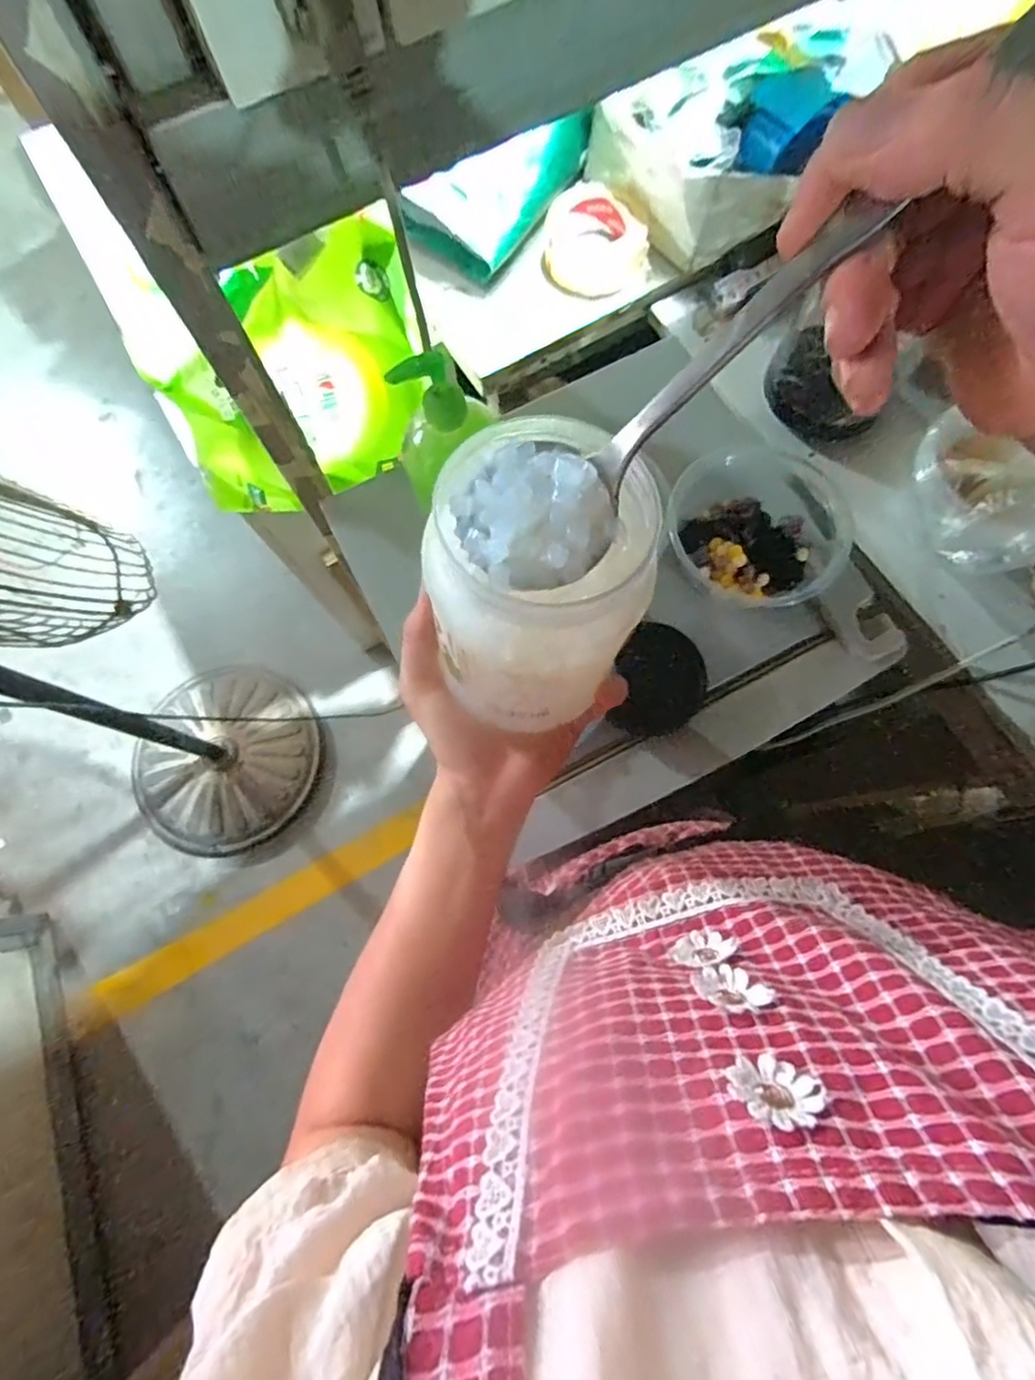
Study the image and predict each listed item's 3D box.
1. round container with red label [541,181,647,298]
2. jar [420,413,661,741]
[{"bbox_3d":[0.088,-0.510,0.669,0.112,0.042,0.115,0,77,2],"label":"round container with red label"},{"bbox_3d":[0.011,-0.046,0.265,0.087,0.106,0.106,21,79,6],"label":"jar"}]

